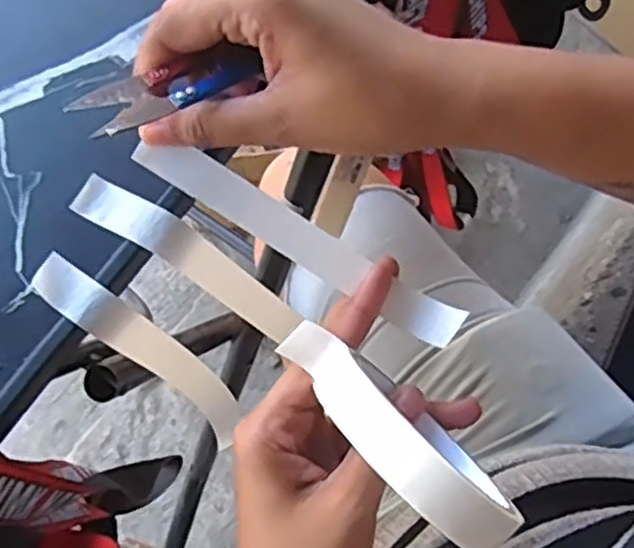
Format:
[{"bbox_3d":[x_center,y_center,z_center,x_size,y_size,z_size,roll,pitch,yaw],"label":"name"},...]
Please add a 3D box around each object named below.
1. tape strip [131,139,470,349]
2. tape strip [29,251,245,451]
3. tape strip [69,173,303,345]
[{"bbox_3d":[-0.006,-0.016,0.309,0.150,0.019,0.019,32,75,-3],"label":"tape strip"},{"bbox_3d":[-0.074,0.035,0.323,0.022,0.118,0.016,-52,35,-14],"label":"tape strip"},{"bbox_3d":[-0.054,-0.005,0.329,0.115,0.023,0.018,38,73,-29],"label":"tape strip"}]

